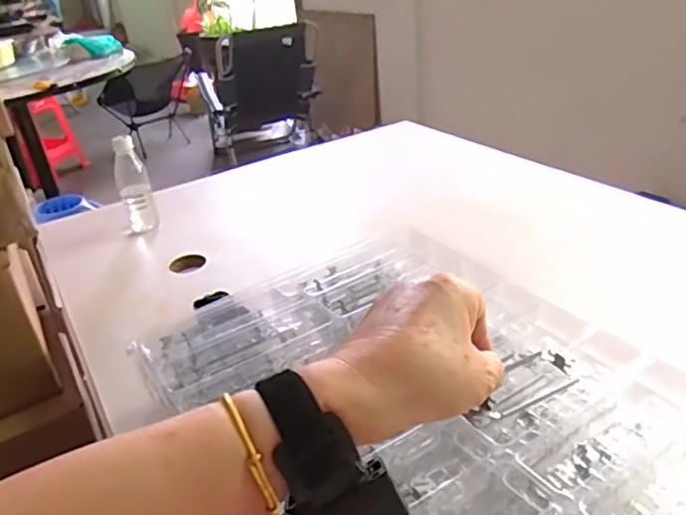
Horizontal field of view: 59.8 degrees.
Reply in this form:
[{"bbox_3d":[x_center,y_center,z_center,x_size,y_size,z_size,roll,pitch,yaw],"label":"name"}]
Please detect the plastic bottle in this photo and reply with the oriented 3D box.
[{"bbox_3d":[-0.377,-0.134,1.081,0.056,0.174,0.049,-17,31,-18],"label":"plastic bottle"}]

